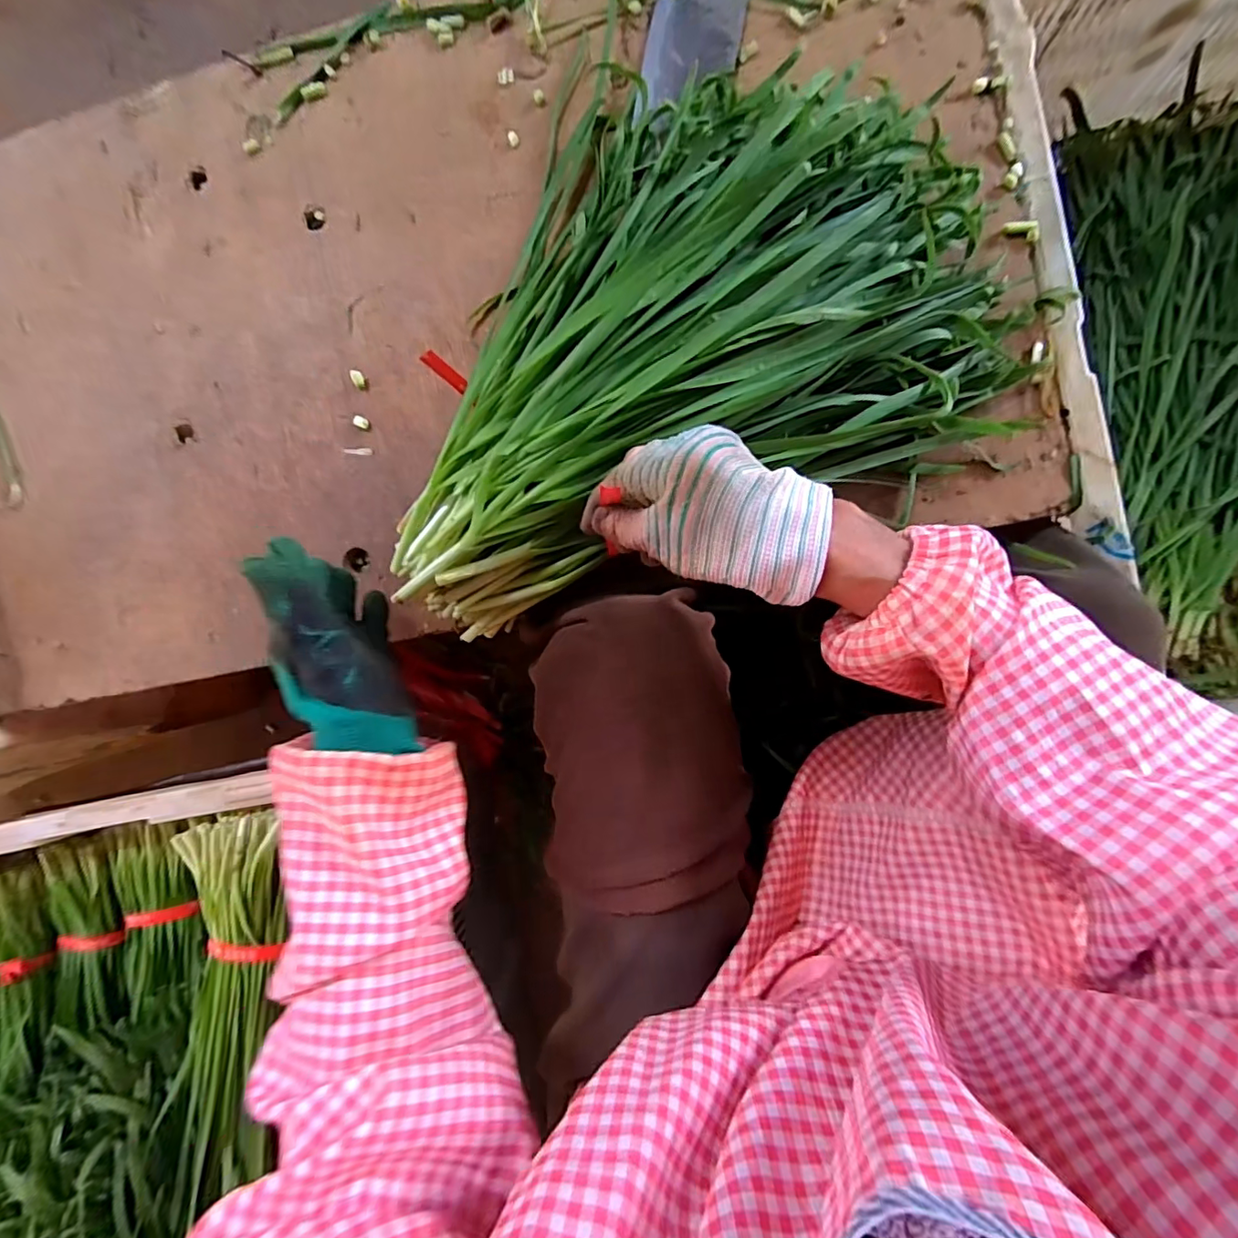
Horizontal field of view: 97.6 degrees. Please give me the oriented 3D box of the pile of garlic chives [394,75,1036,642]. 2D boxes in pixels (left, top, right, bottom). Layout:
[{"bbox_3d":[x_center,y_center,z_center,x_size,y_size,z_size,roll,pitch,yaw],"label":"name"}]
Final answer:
[{"bbox_3d":[0.050,-0.219,0.364,0.431,0.111,0.345,-22,86,5],"label":"pile of garlic chives"}]

